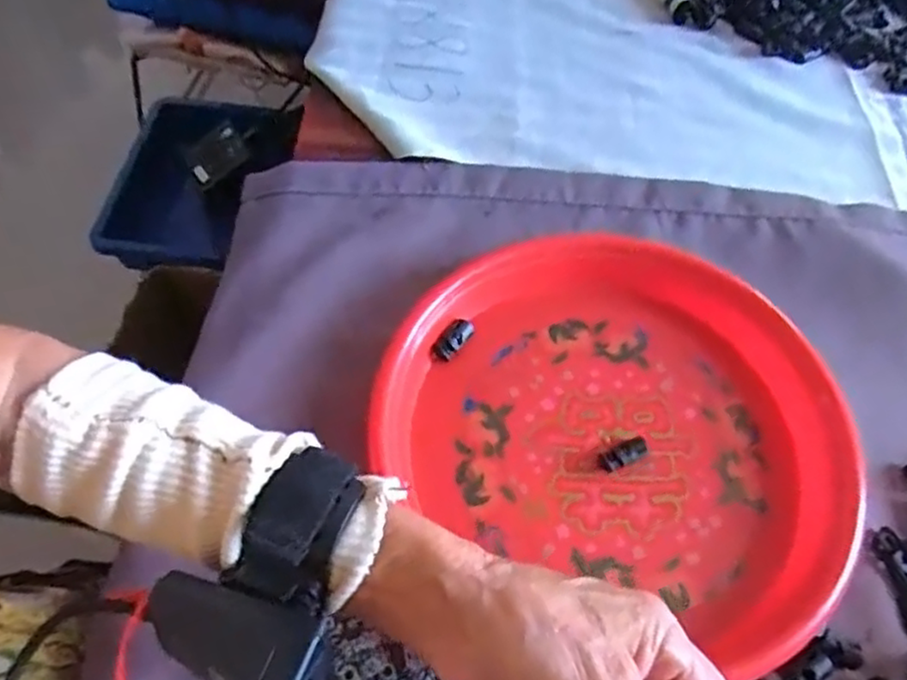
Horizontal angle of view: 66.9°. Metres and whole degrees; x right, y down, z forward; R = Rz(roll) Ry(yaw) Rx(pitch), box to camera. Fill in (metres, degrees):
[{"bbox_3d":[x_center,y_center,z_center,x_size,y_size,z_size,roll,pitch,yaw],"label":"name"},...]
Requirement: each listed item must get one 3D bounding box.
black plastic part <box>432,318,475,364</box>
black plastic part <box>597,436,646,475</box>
[{"bbox_3d":[0.000,-0.001,0.416,0.012,0.006,0.029,37,66,17],"label":"black plastic part"},{"bbox_3d":[0.094,0.063,0.380,0.027,0.010,0.013,-21,64,-13],"label":"black plastic part"}]

